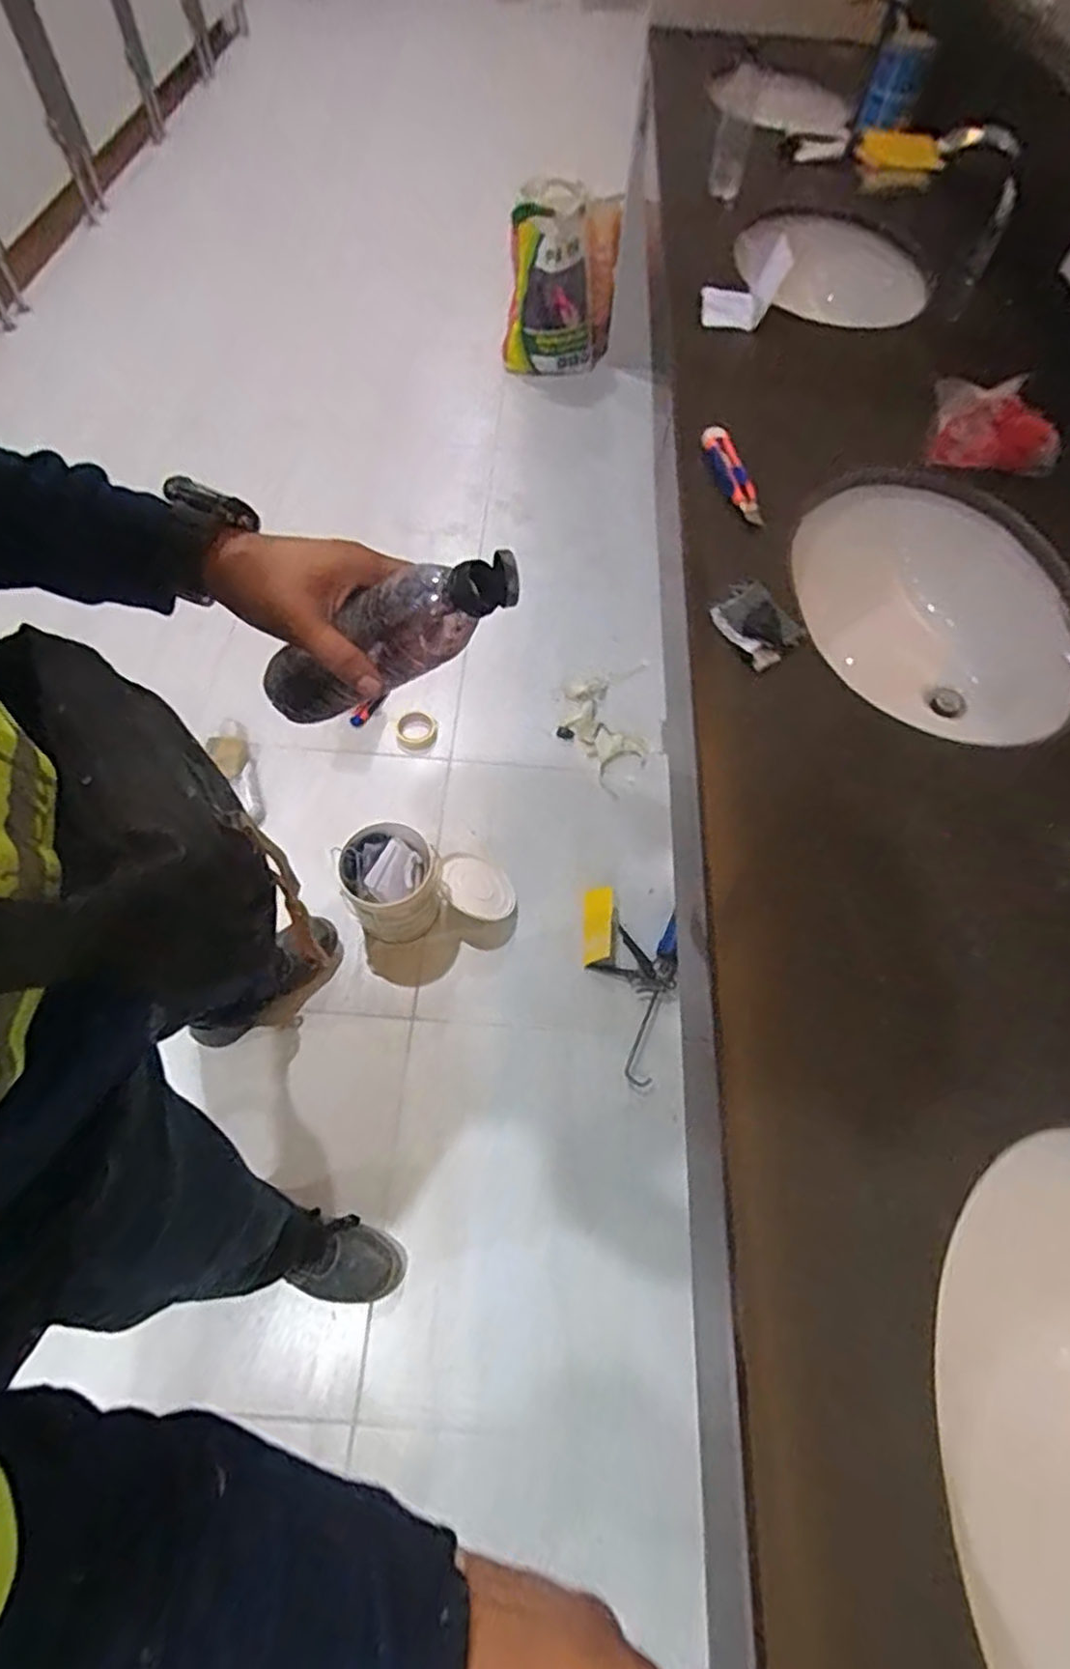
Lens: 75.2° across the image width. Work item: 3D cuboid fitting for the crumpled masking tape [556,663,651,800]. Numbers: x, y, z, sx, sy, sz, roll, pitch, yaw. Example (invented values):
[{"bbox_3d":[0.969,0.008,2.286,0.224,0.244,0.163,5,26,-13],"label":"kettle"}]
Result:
[{"bbox_3d":[0.169,-0.275,1.714,0.213,0.031,0.406,-1,61,-1],"label":"crumpled masking tape"}]

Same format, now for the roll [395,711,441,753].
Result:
[{"bbox_3d":[-0.282,-0.248,1.674,0.097,0.038,0.101,0,61,-1],"label":"roll"}]

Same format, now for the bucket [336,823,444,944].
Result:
[{"bbox_3d":[-0.279,0.106,1.386,0.178,0.208,0.178,0,61,-1],"label":"bucket"}]

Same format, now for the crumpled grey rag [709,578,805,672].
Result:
[{"bbox_3d":[0.242,-0.233,0.764,0.072,0.032,0.111,-25,65,-16],"label":"crumpled grey rag"}]

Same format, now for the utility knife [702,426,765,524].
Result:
[{"bbox_3d":[0.251,-0.461,0.888,0.032,0.035,0.179,-8,61,-5],"label":"utility knife"}]

